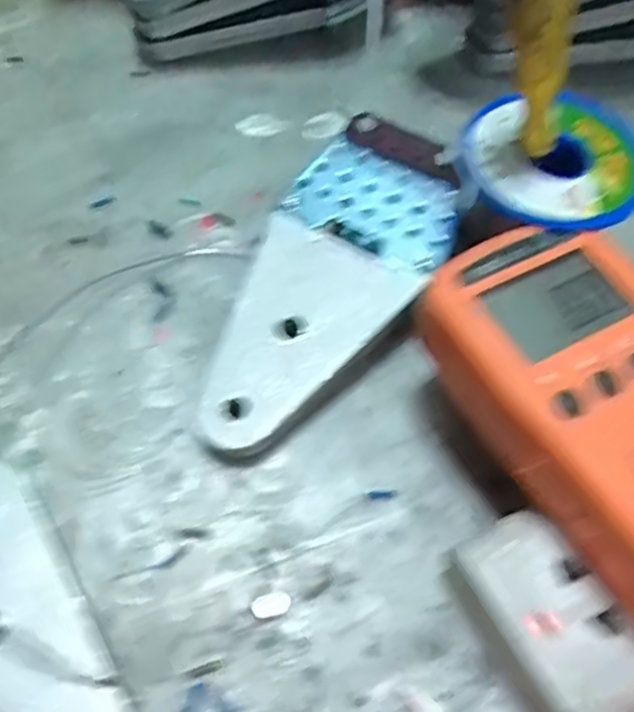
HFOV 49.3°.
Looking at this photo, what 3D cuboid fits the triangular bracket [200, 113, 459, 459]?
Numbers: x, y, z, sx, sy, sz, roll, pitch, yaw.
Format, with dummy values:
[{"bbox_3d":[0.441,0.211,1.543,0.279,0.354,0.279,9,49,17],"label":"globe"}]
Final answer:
[{"bbox_3d":[0.007,-0.029,0.267,0.063,0.033,0.152,26,62,13],"label":"triangular bracket"}]

